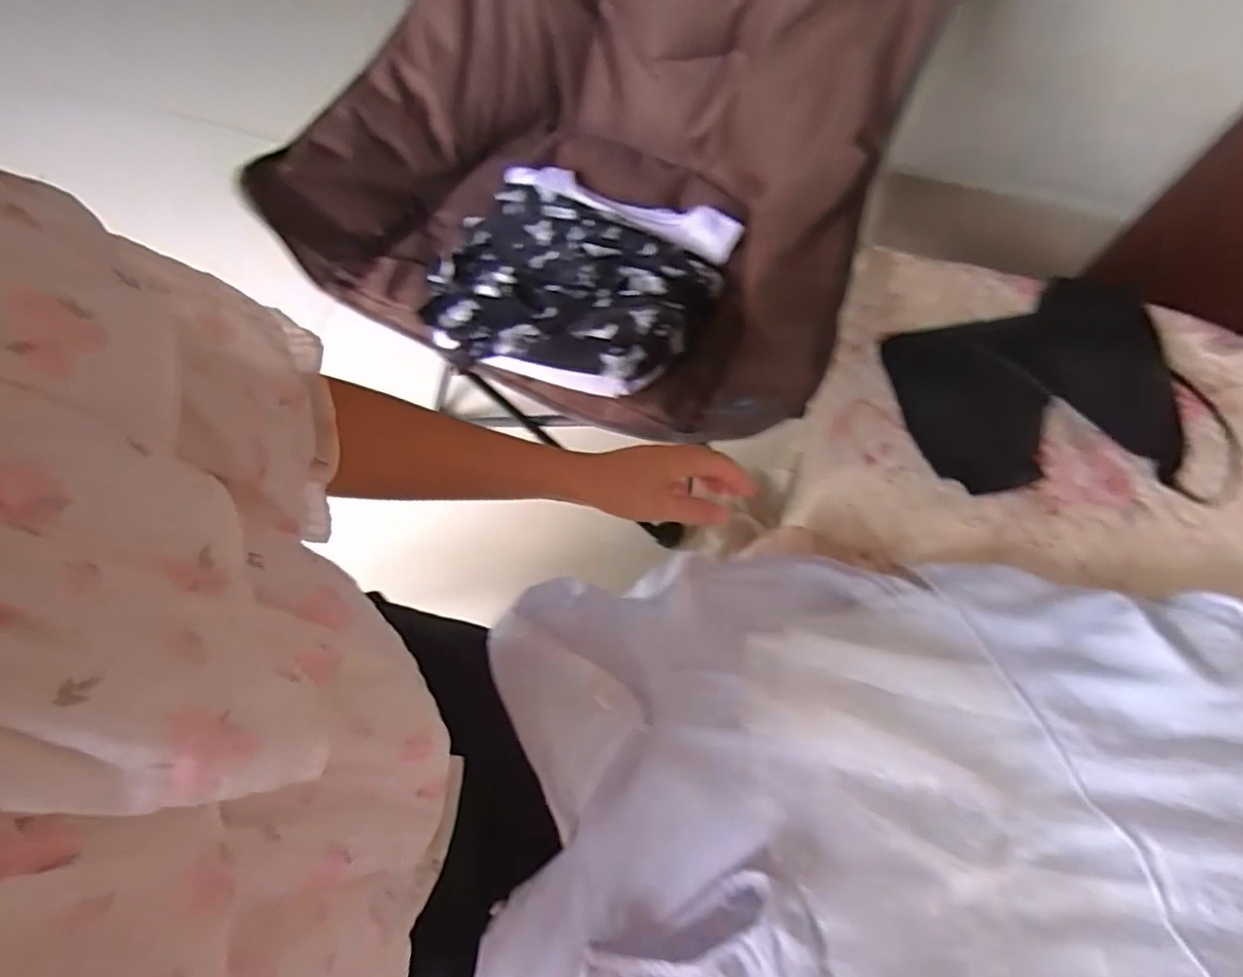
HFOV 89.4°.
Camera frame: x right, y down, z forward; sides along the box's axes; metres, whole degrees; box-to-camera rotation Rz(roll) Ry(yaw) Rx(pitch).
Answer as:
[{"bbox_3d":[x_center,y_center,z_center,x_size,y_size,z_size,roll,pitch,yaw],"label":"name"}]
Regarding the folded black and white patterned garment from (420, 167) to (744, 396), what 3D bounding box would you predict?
[{"bbox_3d":[-0.048,-0.237,0.678,0.298,0.038,0.268,17,69,6],"label":"folded black and white patterned garment"}]

